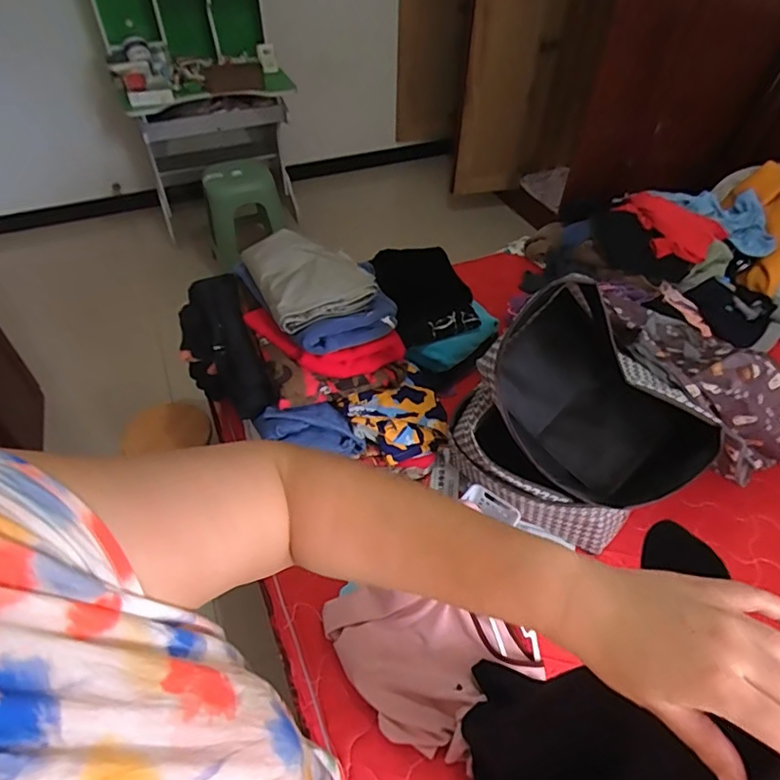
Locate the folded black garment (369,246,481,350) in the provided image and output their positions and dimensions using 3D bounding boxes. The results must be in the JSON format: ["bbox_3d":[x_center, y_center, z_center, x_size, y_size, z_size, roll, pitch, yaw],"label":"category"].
[{"bbox_3d":[0.086,-0.275,1.495,0.216,0.124,0.295,-18,50,-17],"label":"folded black garment"}]

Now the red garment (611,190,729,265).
[{"bbox_3d":[0.840,-0.509,1.659,0.208,0.088,0.314,-35,57,-29],"label":"red garment"}]

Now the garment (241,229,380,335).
[{"bbox_3d":[-0.198,-0.291,1.320,0.264,0.058,0.313,-19,51,-18],"label":"garment"}]

